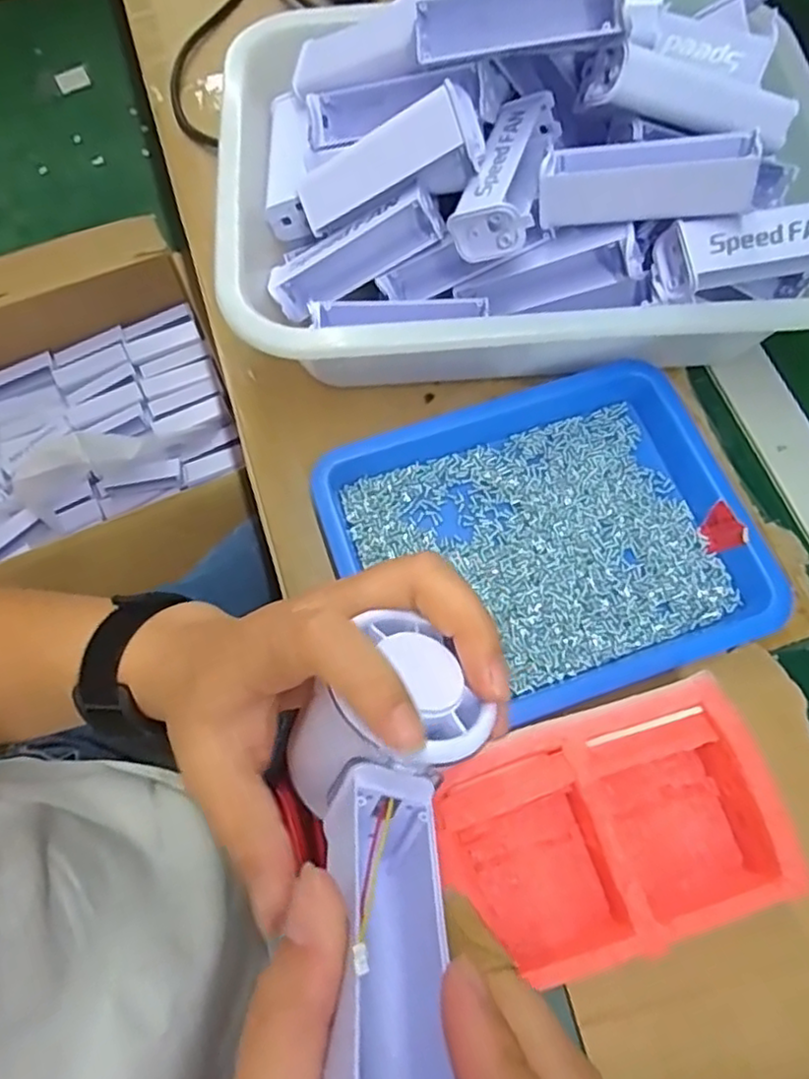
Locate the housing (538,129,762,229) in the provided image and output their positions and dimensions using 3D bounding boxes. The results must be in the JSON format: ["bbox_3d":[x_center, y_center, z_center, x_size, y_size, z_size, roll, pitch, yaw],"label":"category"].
[{"bbox_3d":[0.122,-0.183,0.339,0.101,0.030,0.029,2,69,15],"label":"housing"}]

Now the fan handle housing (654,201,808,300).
[{"bbox_3d":[0.188,-0.160,0.355,0.102,0.023,0.040,-13,89,-8],"label":"fan handle housing"}]

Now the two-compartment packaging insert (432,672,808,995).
[{"bbox_3d":[0.089,0.129,0.303,0.142,0.044,0.094,-16,70,-7],"label":"two-compartment packaging insert"}]

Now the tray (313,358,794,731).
[{"bbox_3d":[0.078,0.000,0.369,0.218,0.028,0.173,-18,70,-7],"label":"tray"}]

